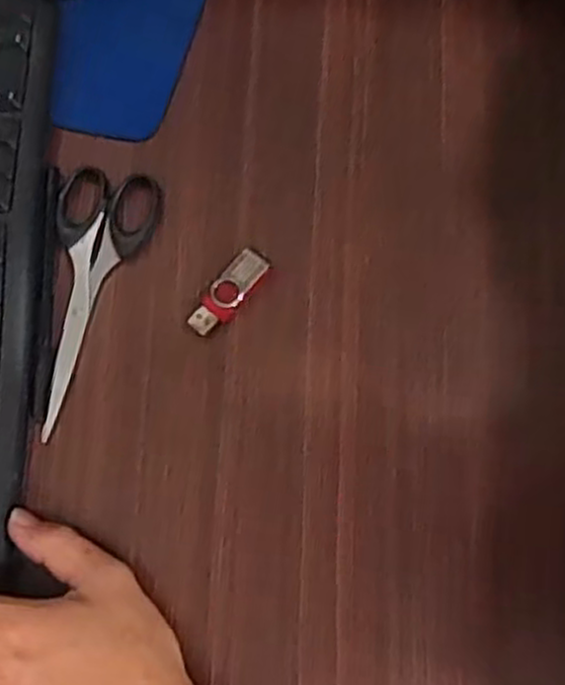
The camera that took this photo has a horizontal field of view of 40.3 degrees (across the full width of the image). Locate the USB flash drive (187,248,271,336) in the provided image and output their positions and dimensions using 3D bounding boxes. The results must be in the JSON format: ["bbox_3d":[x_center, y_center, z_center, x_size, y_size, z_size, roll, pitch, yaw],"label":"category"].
[{"bbox_3d":[-0.029,-0.026,0.408,0.019,0.011,0.051,37,77,9],"label":"USB flash drive"}]

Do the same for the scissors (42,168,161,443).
[{"bbox_3d":[-0.104,-0.024,0.419,0.054,0.011,0.147,7,74,1],"label":"scissors"}]

